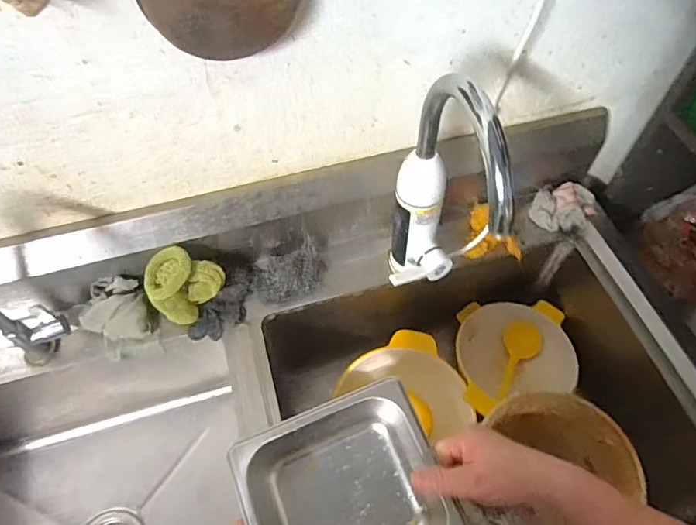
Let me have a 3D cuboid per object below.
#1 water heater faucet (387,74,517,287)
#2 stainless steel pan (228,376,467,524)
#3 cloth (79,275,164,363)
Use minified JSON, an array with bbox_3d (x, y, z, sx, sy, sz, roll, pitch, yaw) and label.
[{"bbox_3d":[0.100,-0.044,0.560,0.077,0.333,0.181,0,57,0],"label":"water heater faucet"},{"bbox_3d":[-0.003,0.215,0.462,0.171,0.081,0.164,-20,59,-12],"label":"stainless steel pan"},{"bbox_3d":[-0.314,0.081,0.697,0.089,0.073,0.101,-35,63,-21],"label":"cloth"}]

